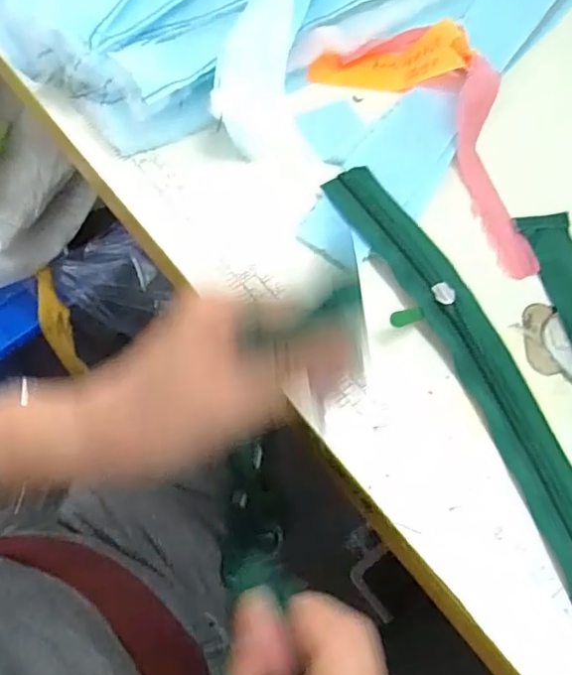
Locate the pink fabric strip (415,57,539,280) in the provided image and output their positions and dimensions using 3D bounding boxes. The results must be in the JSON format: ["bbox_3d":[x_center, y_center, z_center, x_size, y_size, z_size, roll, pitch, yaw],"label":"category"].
[{"bbox_3d":[0.121,-0.104,0.332,0.031,0.035,0.140,-14,67,-8],"label":"pink fabric strip"}]

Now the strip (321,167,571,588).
[{"bbox_3d":[0.102,0.026,0.281,0.045,0.011,0.287,-20,67,-11],"label":"strip"}]

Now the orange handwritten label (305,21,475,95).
[{"bbox_3d":[0.067,-0.181,0.374,0.101,0.021,0.035,-4,64,13],"label":"orange handwritten label"}]

